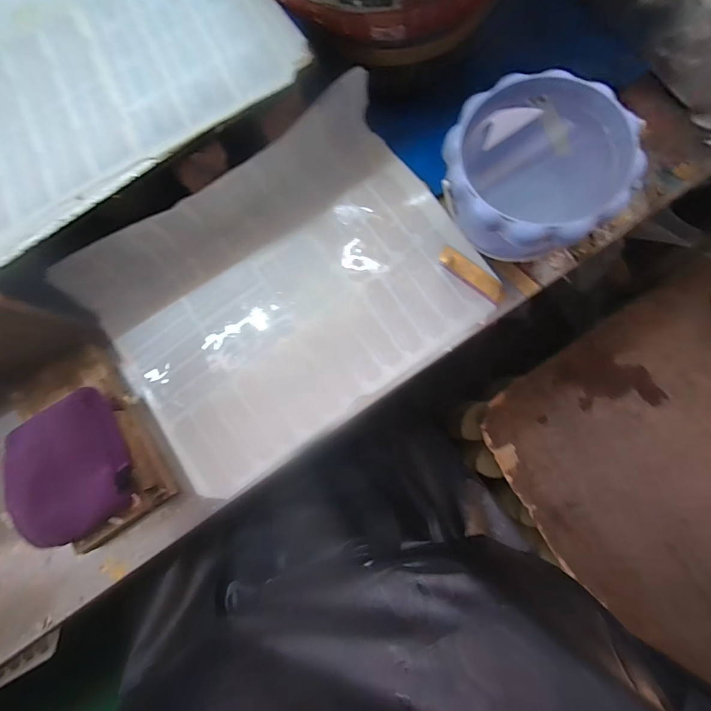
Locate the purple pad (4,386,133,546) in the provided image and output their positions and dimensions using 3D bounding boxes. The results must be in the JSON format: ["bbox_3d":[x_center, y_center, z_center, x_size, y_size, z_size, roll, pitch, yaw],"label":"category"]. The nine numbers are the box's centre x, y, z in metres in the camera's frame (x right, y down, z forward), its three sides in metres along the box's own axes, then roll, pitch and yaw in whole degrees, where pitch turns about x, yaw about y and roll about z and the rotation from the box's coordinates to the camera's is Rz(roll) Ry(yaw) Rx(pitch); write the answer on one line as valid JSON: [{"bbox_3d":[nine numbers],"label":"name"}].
[{"bbox_3d":[-0.291,0.113,0.363,0.115,0.017,0.131,-28,82,0],"label":"purple pad"}]

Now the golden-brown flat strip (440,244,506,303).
[{"bbox_3d":[0.129,-0.089,0.394,0.083,0.005,0.020,39,86,8],"label":"golden-brown flat strip"}]

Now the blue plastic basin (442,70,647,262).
[{"bbox_3d":[0.158,-0.166,0.350,0.145,0.107,0.147,0,82,4],"label":"blue plastic basin"}]

